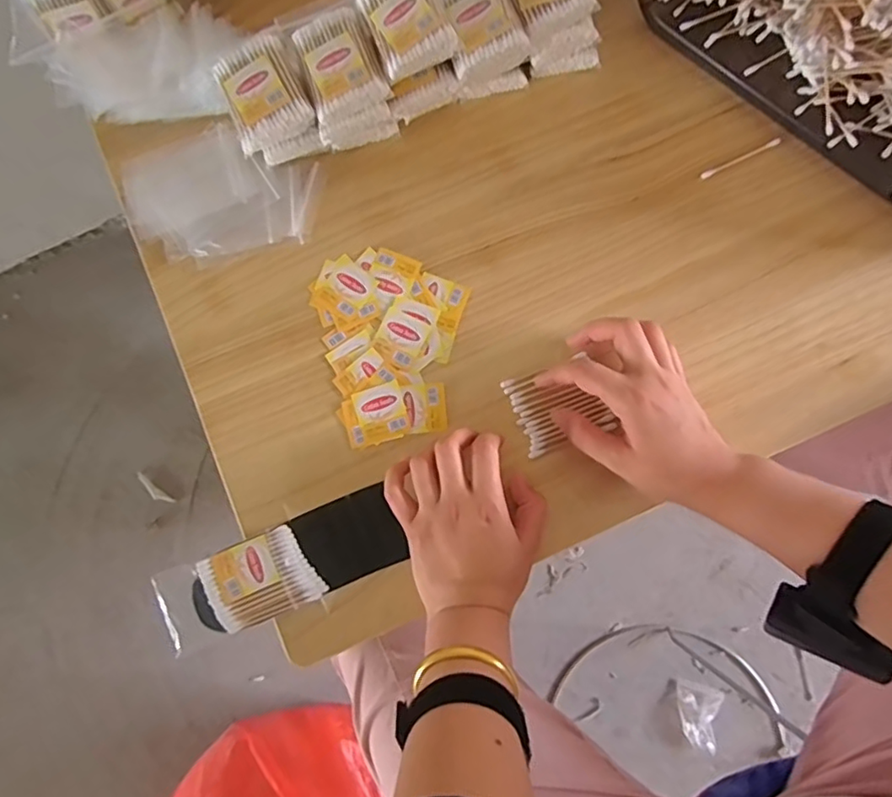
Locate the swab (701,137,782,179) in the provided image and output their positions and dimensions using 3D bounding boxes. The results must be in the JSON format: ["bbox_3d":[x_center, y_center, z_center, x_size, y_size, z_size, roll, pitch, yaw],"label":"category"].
[{"bbox_3d":[0.245,-0.200,0.487,0.074,0.004,0.006,-25,80,-4],"label":"swab"}]

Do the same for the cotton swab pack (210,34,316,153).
[{"bbox_3d":[-0.141,-0.236,0.455,0.059,0.023,0.074,-24,79,-2],"label":"cotton swab pack"}]

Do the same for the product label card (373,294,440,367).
[{"bbox_3d":[-0.033,-0.058,0.479,0.038,0.004,0.052,26,81,7],"label":"product label card"}]

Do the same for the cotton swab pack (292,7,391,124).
[{"bbox_3d":[-0.081,-0.257,0.451,0.055,0.019,0.072,-18,79,-1],"label":"cotton swab pack"}]

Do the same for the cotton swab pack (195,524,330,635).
[{"bbox_3d":[-0.138,0.135,0.440,0.076,0.016,0.060,-24,79,-2],"label":"cotton swab pack"}]

